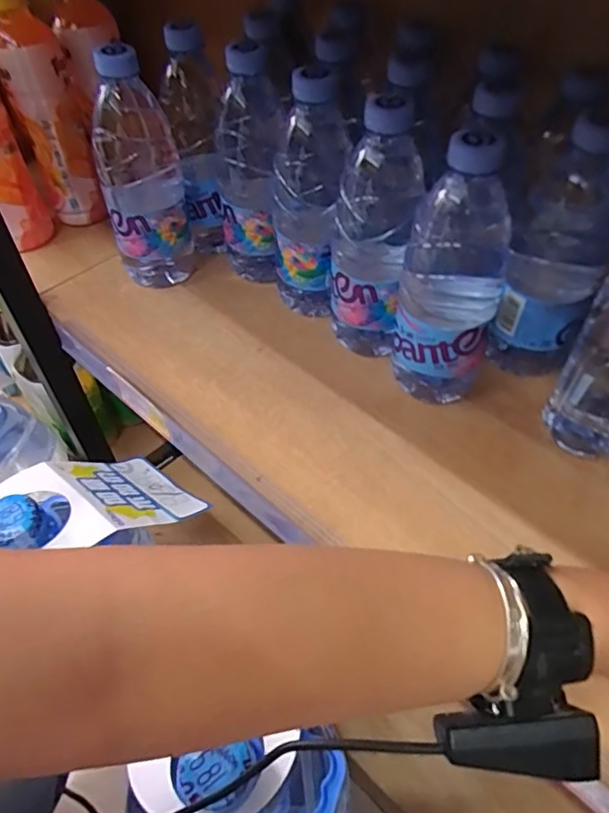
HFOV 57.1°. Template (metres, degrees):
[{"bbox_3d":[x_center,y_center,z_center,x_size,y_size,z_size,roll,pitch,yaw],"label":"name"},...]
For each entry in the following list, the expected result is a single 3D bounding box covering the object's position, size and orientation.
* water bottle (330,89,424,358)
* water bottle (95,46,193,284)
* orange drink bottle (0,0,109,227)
[{"bbox_3d":[0.050,-0.122,0.427,0.062,0.197,0.059,-1,50,2],"label":"water bottle"},{"bbox_3d":[-0.144,-0.197,0.491,0.073,0.197,0.058,-16,51,-10],"label":"water bottle"},{"bbox_3d":[-0.248,-0.286,0.555,0.068,0.214,0.054,-20,52,-14],"label":"orange drink bottle"}]

